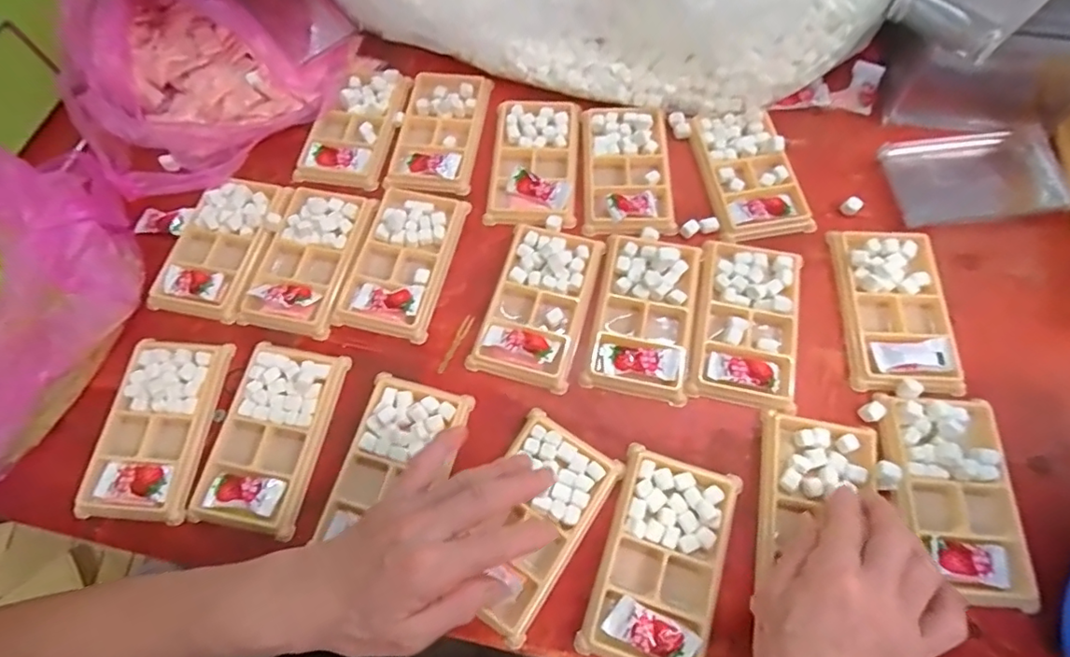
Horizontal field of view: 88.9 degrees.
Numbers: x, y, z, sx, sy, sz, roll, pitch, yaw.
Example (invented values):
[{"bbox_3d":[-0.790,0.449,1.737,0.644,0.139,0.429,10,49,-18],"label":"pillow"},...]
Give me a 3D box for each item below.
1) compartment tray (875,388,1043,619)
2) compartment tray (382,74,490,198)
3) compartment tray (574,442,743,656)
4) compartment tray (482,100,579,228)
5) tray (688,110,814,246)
[{"bbox_3d":[0.289,0.113,0.371,0.077,0.022,0.136,-3,66,2],"label":"compartment tray"},{"bbox_3d":[-0.093,-0.188,0.523,0.078,0.012,0.140,6,66,6],"label":"compartment tray"},{"bbox_3d":[0.084,0.154,0.361,0.074,0.012,0.137,19,68,11],"label":"compartment tray"},{"bbox_3d":[-0.001,-0.157,0.504,0.080,0.018,0.137,1,66,4],"label":"compartment tray"},{"bbox_3d":[0.190,-0.141,0.484,0.075,0.010,0.130,-9,65,-1],"label":"tray"}]

